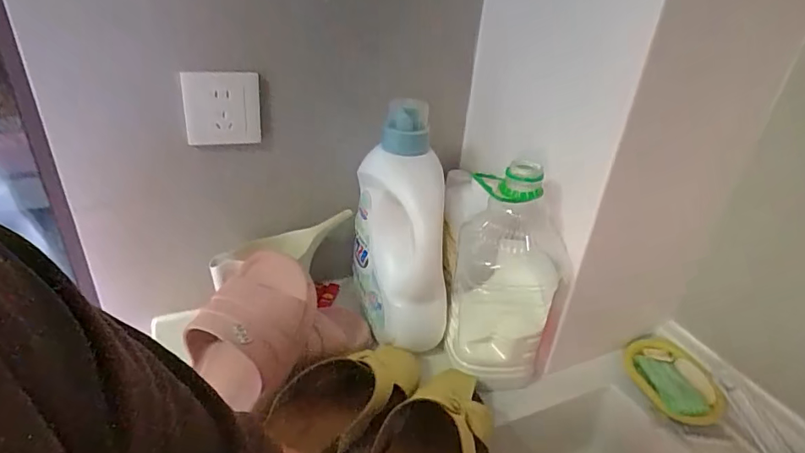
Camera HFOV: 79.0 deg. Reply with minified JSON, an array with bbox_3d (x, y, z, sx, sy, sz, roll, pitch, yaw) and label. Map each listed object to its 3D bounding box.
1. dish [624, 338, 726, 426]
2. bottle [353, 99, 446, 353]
[{"bbox_3d":[0.352,0.198,0.637,0.089,0.023,0.124,-28,44,-27],"label":"dish"},{"bbox_3d":[-0.006,0.003,0.625,0.098,0.308,0.120,-1,10,-10],"label":"bottle"}]

